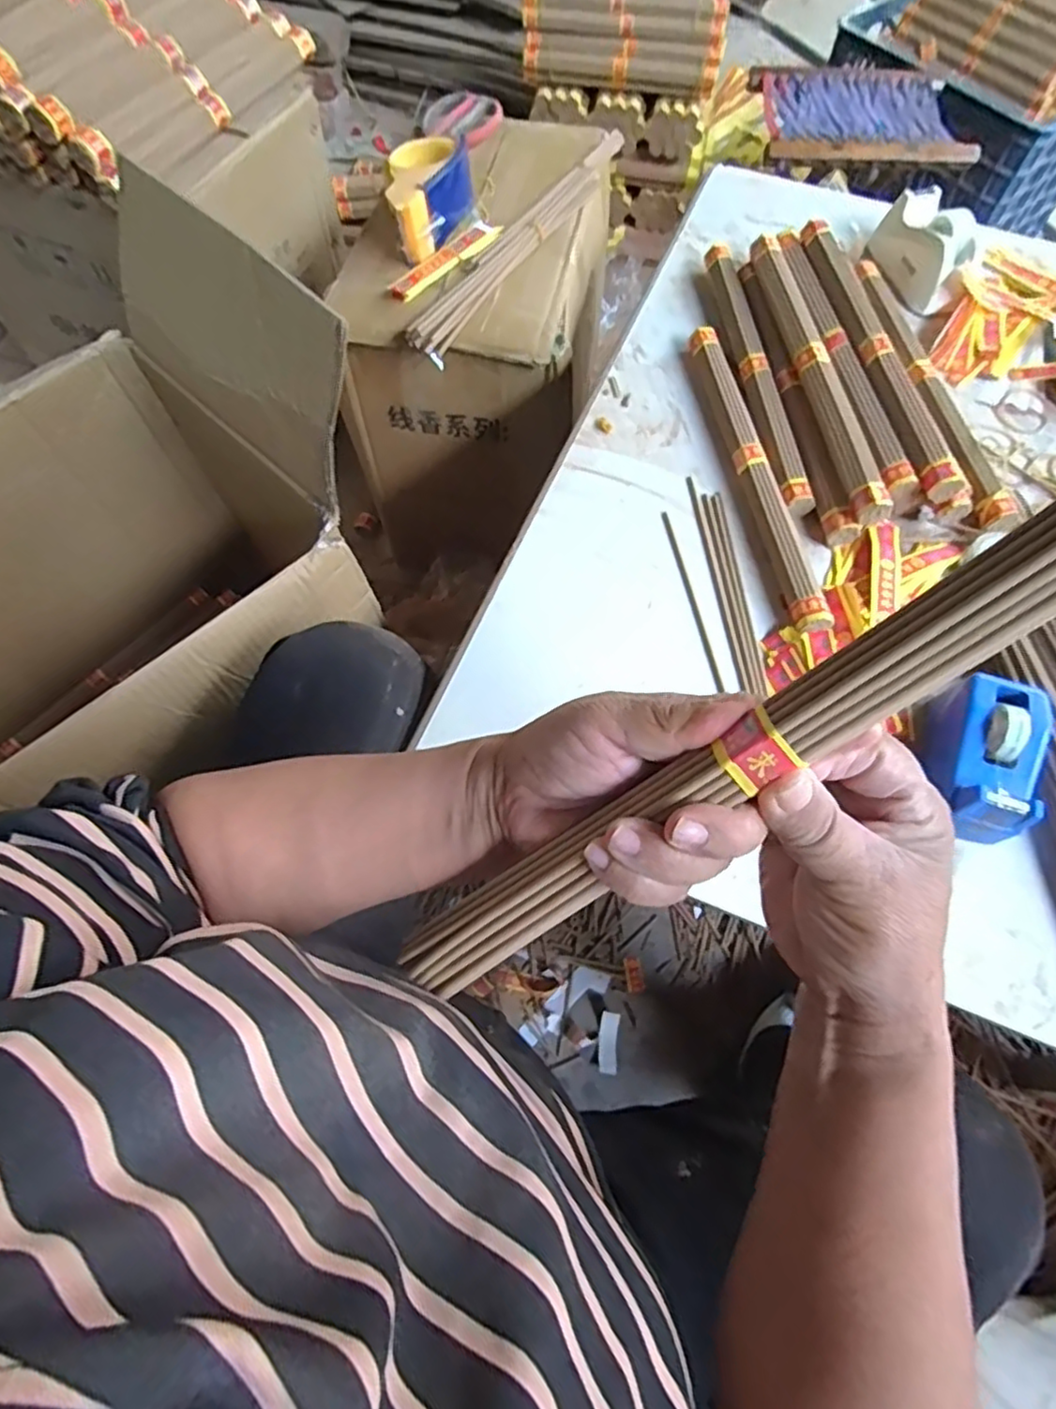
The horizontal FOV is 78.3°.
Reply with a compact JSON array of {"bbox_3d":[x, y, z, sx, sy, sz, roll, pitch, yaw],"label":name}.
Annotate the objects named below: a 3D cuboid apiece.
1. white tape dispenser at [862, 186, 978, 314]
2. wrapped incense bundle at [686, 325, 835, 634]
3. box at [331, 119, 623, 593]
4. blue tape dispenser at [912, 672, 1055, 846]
[{"bbox_3d":[0.382,-0.446,0.633,0.070,0.054,0.116,-11,66,-5],"label":"white tape dispenser"},{"bbox_3d":[0.188,-0.197,0.542,0.027,0.022,0.310,-9,66,-4],"label":"wrapped incense bundle"},{"bbox_3d":[-0.057,-0.473,0.872,0.266,0.319,0.419,11,66,5],"label":"box"},{"bbox_3d":[0.302,0.034,0.431,0.060,0.055,0.104,16,67,7],"label":"blue tape dispenser"}]

